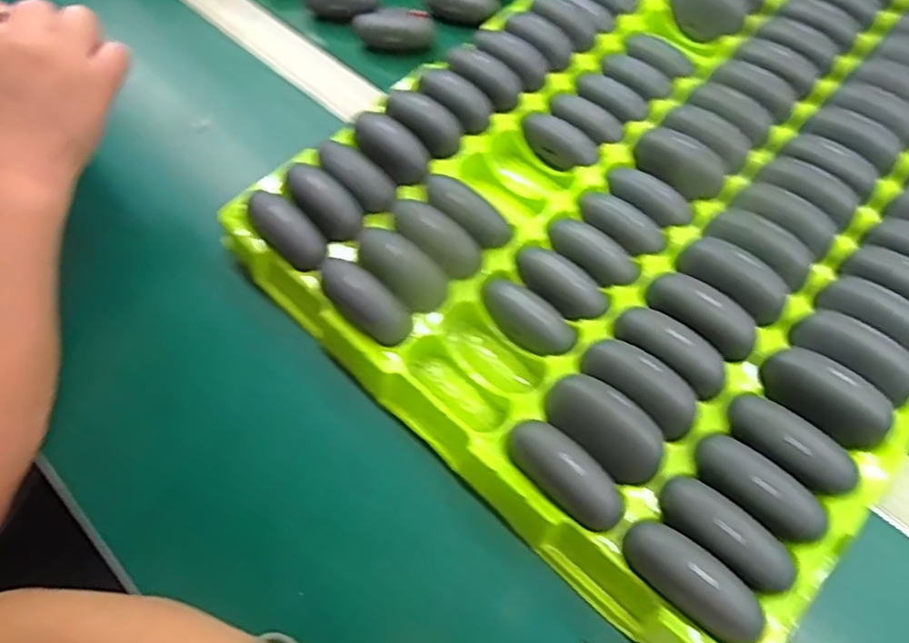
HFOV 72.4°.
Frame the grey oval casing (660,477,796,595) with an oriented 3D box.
[{"bbox_3d":[0.129,0.099,0.290,0.065,0.019,0.027,36,68,20],"label":"grey oval casing"}]

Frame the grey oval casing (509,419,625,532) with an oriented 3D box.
[{"bbox_3d":[0.056,0.075,0.312,0.065,0.022,0.028,40,69,21],"label":"grey oval casing"}]

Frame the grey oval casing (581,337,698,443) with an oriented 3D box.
[{"bbox_3d":[0.100,0.033,0.333,0.065,0.021,0.026,38,68,20],"label":"grey oval casing"}]

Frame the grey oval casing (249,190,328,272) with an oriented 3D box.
[{"bbox_3d":[-0.105,-0.058,0.387,0.061,0.017,0.027,45,70,6],"label":"grey oval casing"}]

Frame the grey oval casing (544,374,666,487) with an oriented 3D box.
[{"bbox_3d":[0.078,0.055,0.325,0.065,0.017,0.035,38,68,20],"label":"grey oval casing"}]

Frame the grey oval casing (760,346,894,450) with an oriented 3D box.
[{"bbox_3d":[0.196,0.039,0.328,0.063,0.021,0.029,41,69,21],"label":"grey oval casing"}]

